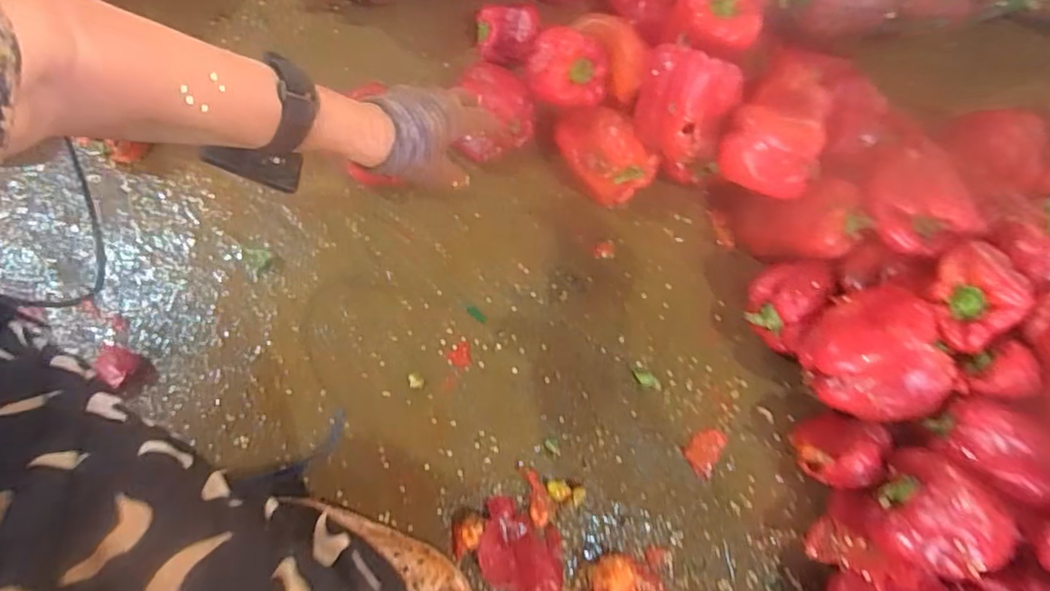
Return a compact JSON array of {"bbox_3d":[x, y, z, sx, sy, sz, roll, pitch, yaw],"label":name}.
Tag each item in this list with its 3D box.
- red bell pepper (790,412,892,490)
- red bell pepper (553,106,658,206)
[{"bbox_3d":[0.301,0.148,0.572,0.060,0.088,0.066,1,71,-2],"label":"red bell pepper"},{"bbox_3d":[0.085,-0.155,0.671,0.109,0.068,0.077,41,75,12],"label":"red bell pepper"}]

